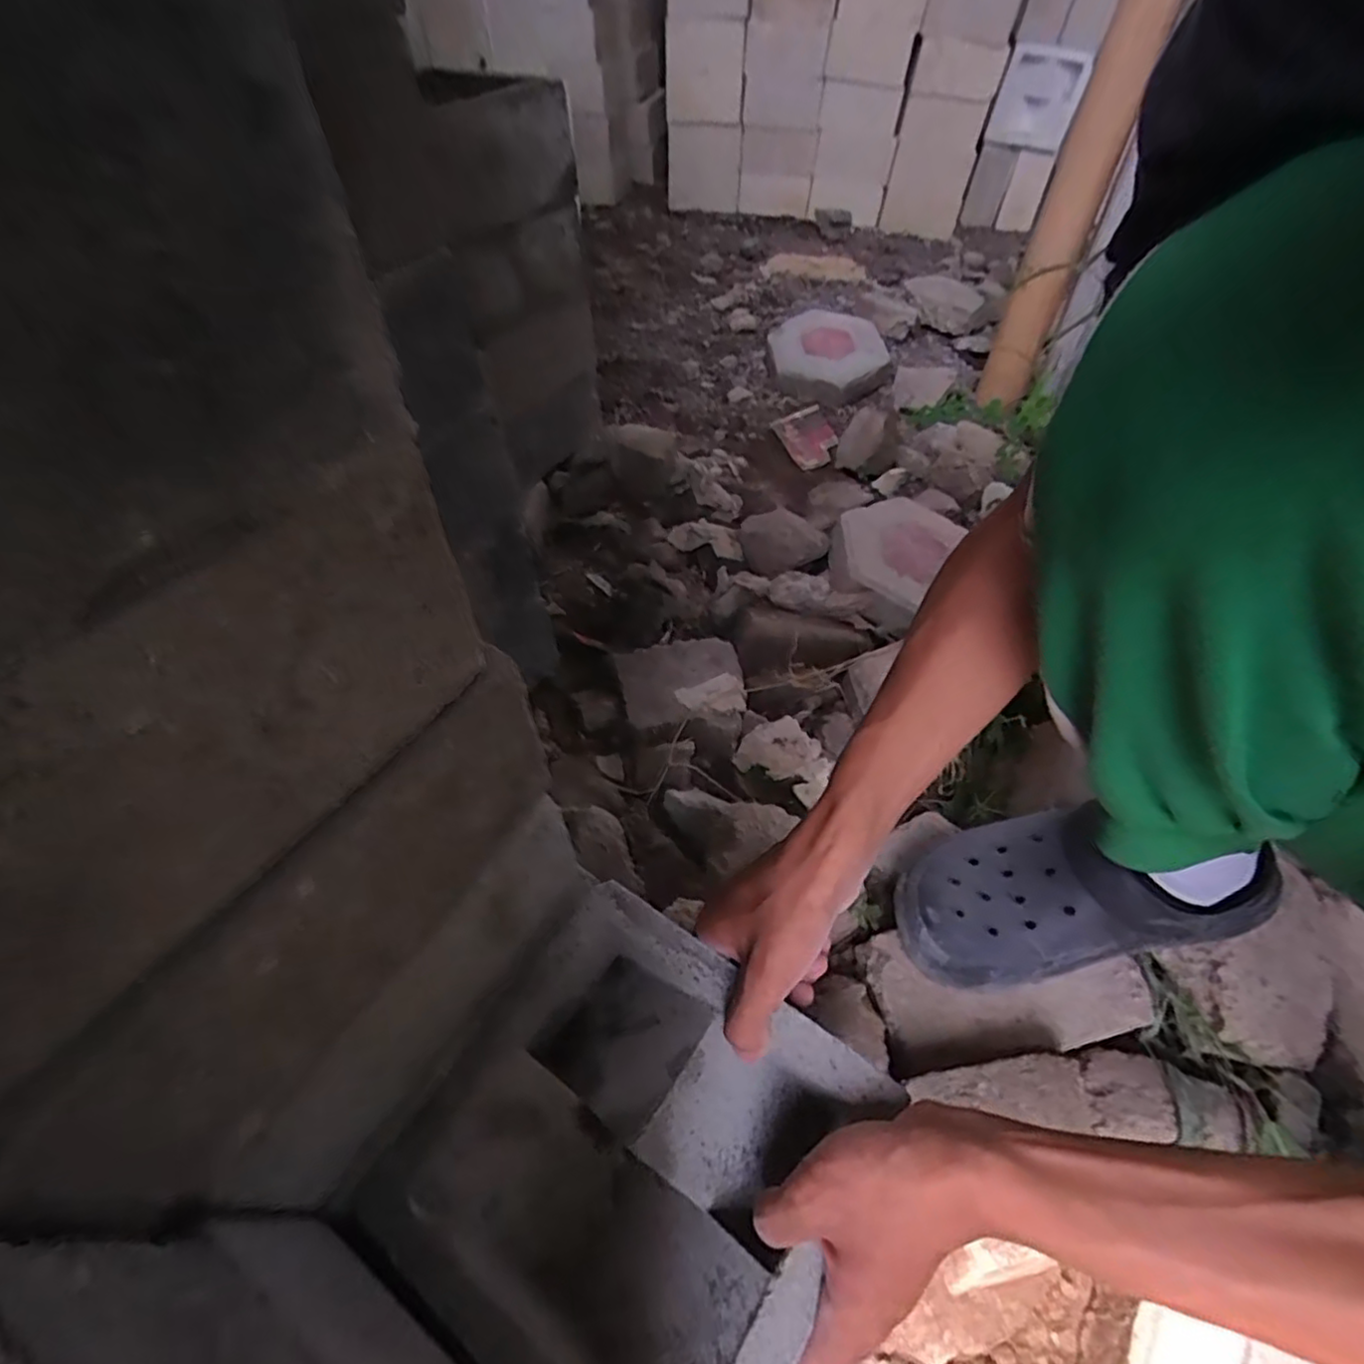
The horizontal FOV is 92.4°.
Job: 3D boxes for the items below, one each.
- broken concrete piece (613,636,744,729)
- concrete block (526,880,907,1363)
[{"bbox_3d":[0.002,-0.002,0.729,0.140,0.026,0.102,-13,52,-13],"label":"broken concrete piece"},{"bbox_3d":[-0.017,0.245,0.341,0.188,0.079,0.186,28,56,23],"label":"concrete block"}]

